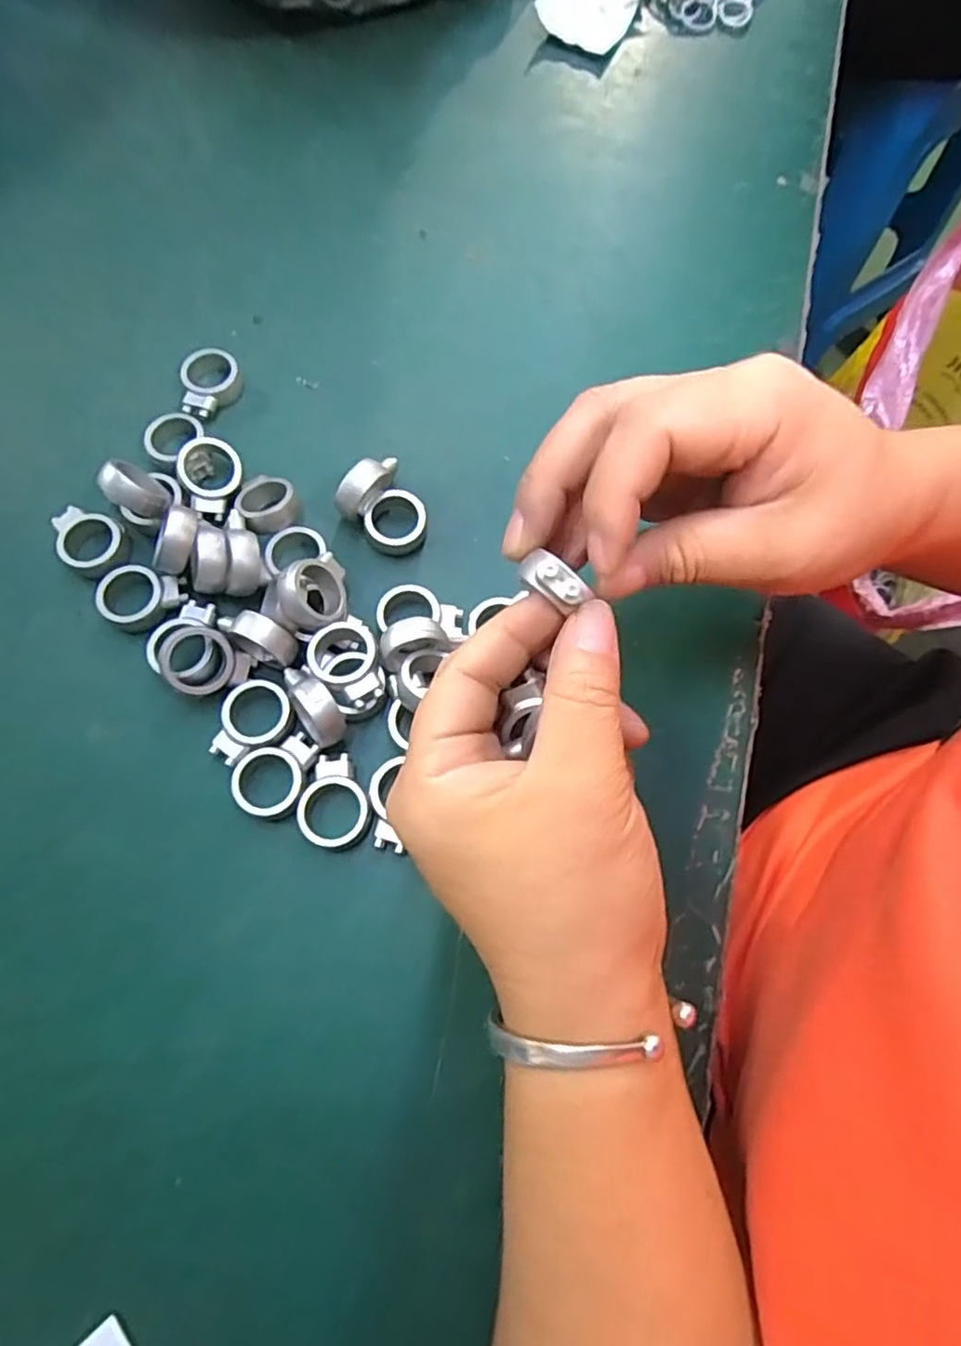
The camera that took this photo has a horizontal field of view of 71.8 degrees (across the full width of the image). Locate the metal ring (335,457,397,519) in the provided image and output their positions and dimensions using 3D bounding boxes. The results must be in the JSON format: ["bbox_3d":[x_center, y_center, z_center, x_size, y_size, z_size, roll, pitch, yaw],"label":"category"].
[{"bbox_3d":[-0.046,-0.078,0.280,0.012,0.023,0.032,41,76,11],"label":"metal ring"}]

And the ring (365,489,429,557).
[{"bbox_3d":[-0.036,-0.064,0.281,0.026,0.012,0.025,0,72,-1],"label":"ring"}]

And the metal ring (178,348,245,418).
[{"bbox_3d":[-0.122,-0.131,0.303,0.025,0.012,0.033,-6,72,-3],"label":"metal ring"}]

